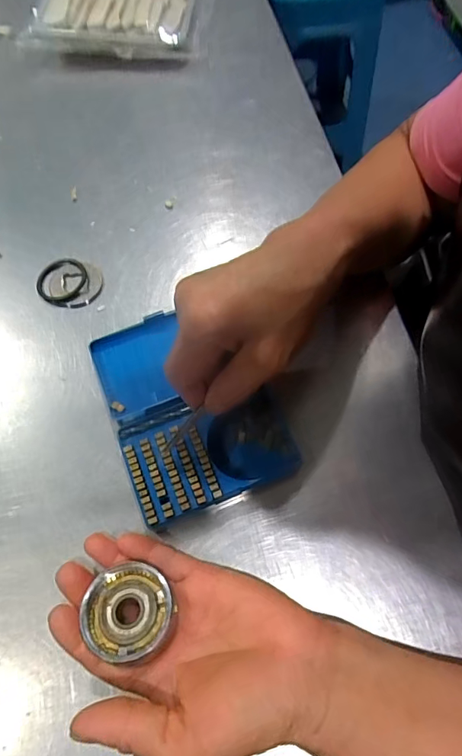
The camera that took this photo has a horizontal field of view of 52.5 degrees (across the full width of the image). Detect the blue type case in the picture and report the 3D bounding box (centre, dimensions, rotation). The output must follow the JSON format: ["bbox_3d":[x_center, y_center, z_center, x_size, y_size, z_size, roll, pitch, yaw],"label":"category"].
[{"bbox_3d":[-0.029,0.016,0.322,0.103,0.024,0.146,-23,66,-8],"label":"blue type case"}]

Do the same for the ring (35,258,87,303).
[{"bbox_3d":[-0.138,-0.080,0.378,0.041,0.005,0.041,-1,65,2],"label":"ring"}]

